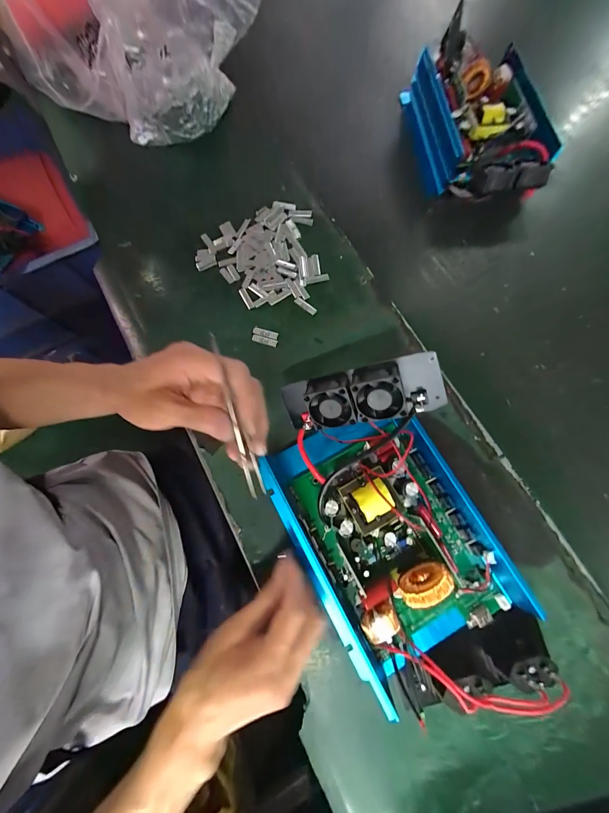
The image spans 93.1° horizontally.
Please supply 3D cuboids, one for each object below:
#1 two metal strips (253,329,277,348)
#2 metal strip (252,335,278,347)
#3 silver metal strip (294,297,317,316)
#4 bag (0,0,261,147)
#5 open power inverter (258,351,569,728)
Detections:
[{"bbox_3d":[-0.047,-0.082,0.339,0.030,0.004,0.018,14,76,2],"label":"two metal strips"},{"bbox_3d":[-0.047,-0.078,0.338,0.030,0.004,0.009,15,76,2],"label":"metal strip"},{"bbox_3d":[0.001,-0.121,0.350,0.031,0.004,0.008,40,79,9],"label":"silver metal strip"},{"bbox_3d":[-0.204,-0.443,0.351,0.270,0.168,0.148,16,76,2],"label":"bag"},{"bbox_3d":[0.072,0.107,0.245,0.166,0.096,0.286,-22,77,-6],"label":"open power inverter"}]

